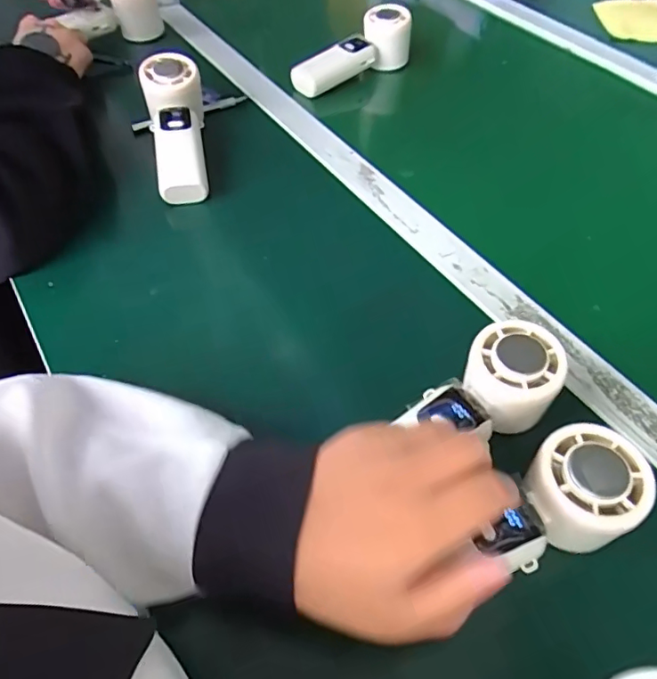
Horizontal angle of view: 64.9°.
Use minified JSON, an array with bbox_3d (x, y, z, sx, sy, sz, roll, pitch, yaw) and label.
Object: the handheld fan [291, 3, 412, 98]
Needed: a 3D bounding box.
[{"bbox_3d":[0.029,-0.342,0.629,0.161,0.059,0.044,-32,59,-9],"label":"handheld fan"}]

